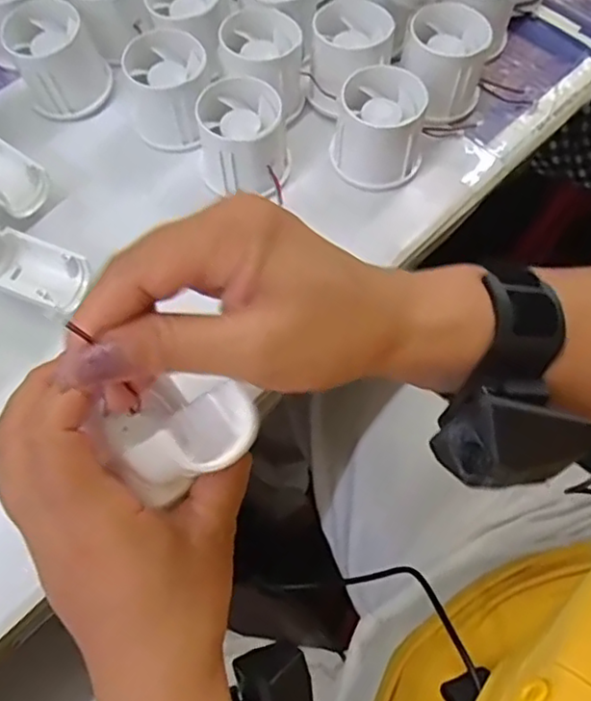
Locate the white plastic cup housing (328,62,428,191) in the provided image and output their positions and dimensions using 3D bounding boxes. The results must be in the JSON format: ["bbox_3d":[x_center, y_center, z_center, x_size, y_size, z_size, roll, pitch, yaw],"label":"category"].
[{"bbox_3d":[0.051,-0.138,0.387,0.054,0.047,0.054,8,65,4],"label":"white plastic cup housing"}]

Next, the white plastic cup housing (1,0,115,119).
[{"bbox_3d":[-0.156,-0.192,0.417,0.056,0.054,0.056,0,65,1],"label":"white plastic cup housing"}]

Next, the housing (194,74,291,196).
[{"bbox_3d":[-0.033,-0.130,0.385,0.054,0.046,0.061,-6,65,-2],"label":"housing"}]

